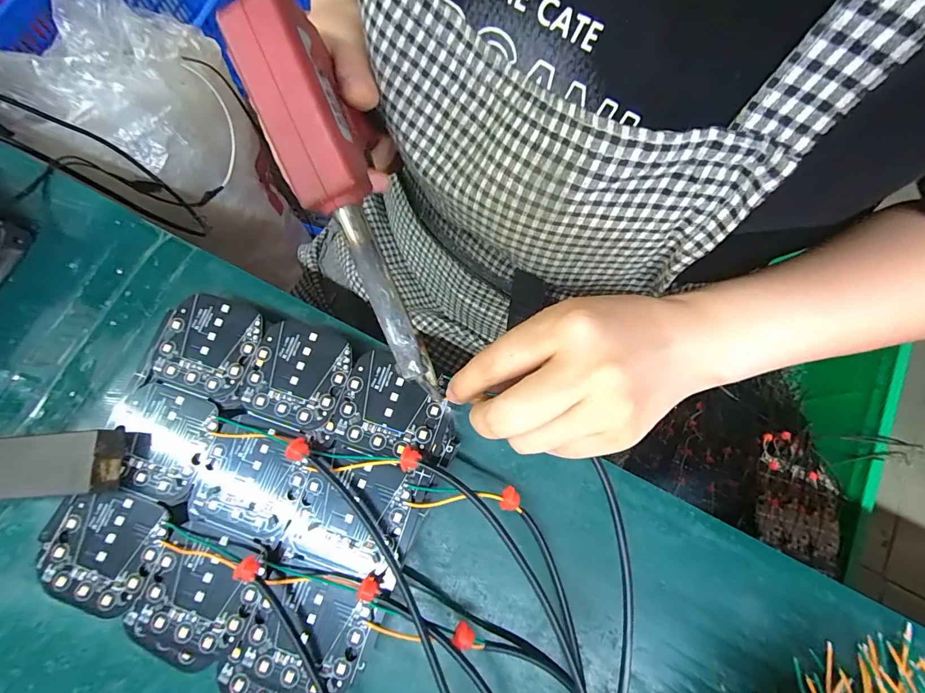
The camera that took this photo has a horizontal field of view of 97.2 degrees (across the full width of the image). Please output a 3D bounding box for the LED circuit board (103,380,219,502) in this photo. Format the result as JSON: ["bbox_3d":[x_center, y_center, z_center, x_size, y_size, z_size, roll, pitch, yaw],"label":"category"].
[{"bbox_3d":[-0.158,0.048,0.209,0.053,0.004,0.053,16,76,5],"label":"LED circuit board"}]

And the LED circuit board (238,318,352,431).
[{"bbox_3d":[-0.089,0.014,0.217,0.051,0.004,0.053,18,76,6],"label":"LED circuit board"}]

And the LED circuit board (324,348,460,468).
[{"bbox_3d":[-0.032,0.033,0.211,0.065,0.004,0.048,21,76,7],"label":"LED circuit board"}]

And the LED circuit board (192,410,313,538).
[{"bbox_3d":[-0.106,0.064,0.206,0.052,0.004,0.054,16,75,5],"label":"LED circuit board"}]

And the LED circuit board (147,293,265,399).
[{"bbox_3d":[-0.140,-0.002,0.222,0.052,0.004,0.052,18,76,6],"label":"LED circuit board"}]

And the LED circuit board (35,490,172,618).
[{"bbox_3d":[-0.177,0.097,0.198,0.059,0.004,0.052,16,75,5],"label":"LED circuit board"}]

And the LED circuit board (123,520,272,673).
[{"bbox_3d":[-0.126,0.118,0.190,0.052,0.004,0.061,18,76,6],"label":"LED circuit board"}]

